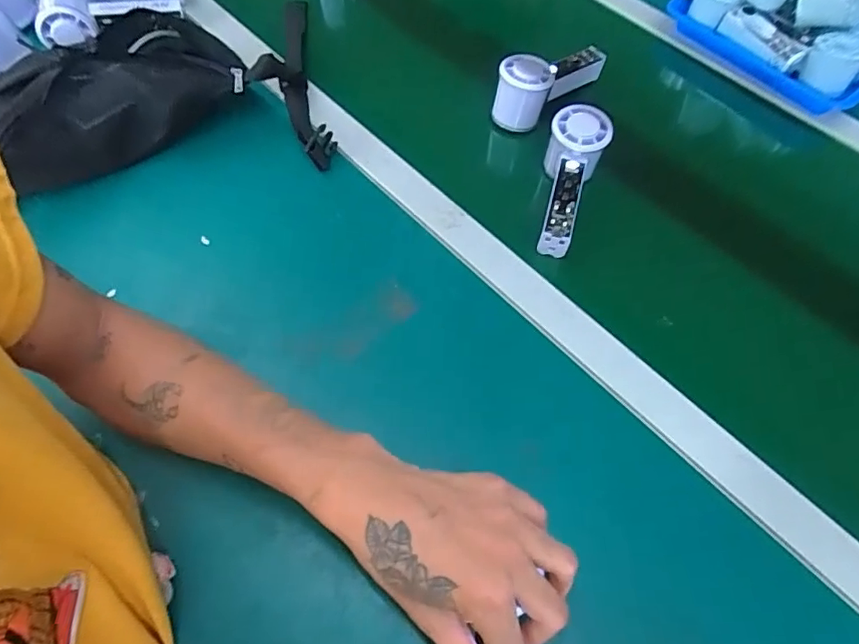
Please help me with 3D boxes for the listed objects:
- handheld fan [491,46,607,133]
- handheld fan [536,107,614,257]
[{"bbox_3d":[0.134,-0.272,0.583,0.046,0.059,0.146,37,64,25],"label":"handheld fan"},{"bbox_3d":[0.136,-0.133,0.512,0.057,0.052,0.153,10,71,10],"label":"handheld fan"}]

